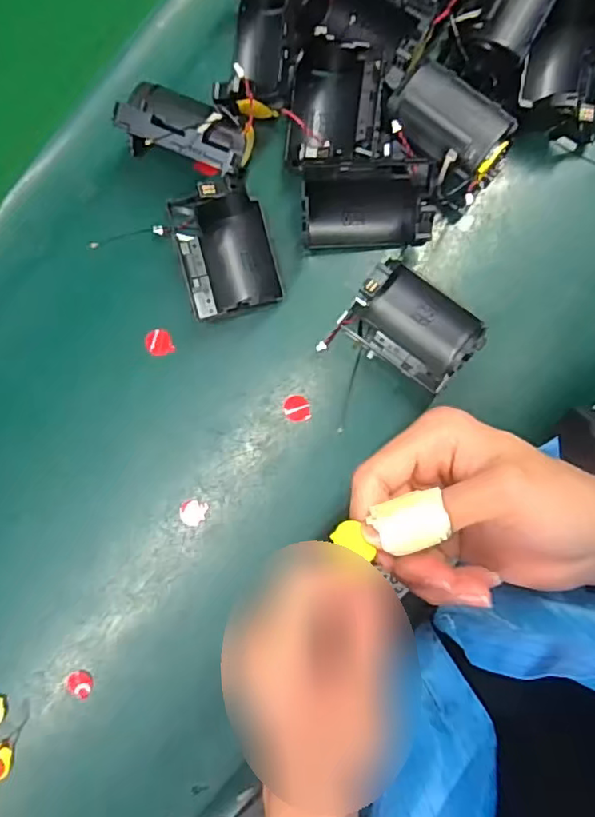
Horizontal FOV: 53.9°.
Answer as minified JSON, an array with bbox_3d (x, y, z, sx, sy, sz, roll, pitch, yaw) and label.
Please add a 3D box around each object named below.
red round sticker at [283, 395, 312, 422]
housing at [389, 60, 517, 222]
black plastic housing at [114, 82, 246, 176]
[{"bbox_3d":[0.000,0.000,0.362,0.017,0.004,0.017,0,90,5],"label":"red round sticker"},{"bbox_3d":[0.083,-0.155,0.332,0.071,0.042,0.054,41,93,3],"label":"housing"},{"bbox_3d":[-0.061,-0.156,0.331,0.071,0.047,0.039,20,92,4],"label":"black plastic housing"}]

